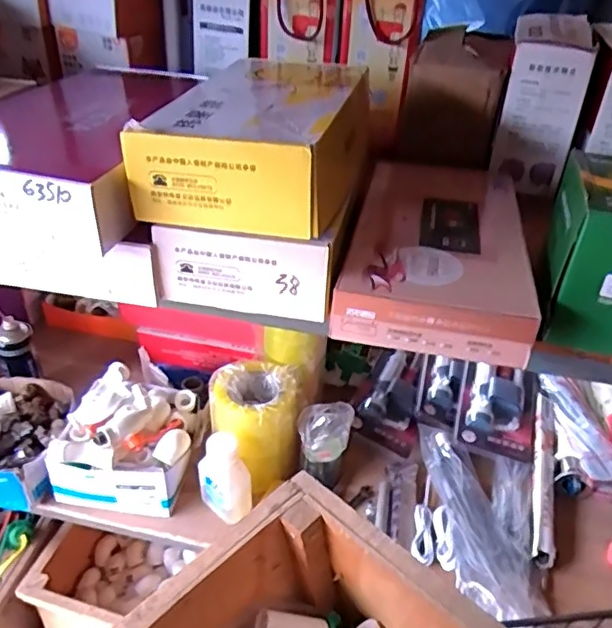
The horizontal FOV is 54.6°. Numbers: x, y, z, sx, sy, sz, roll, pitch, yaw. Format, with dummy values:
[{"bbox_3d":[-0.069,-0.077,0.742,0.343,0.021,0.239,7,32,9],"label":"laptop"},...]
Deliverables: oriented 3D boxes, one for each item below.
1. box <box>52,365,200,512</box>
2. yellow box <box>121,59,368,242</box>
[{"bbox_3d":[-0.281,0.197,0.978,0.207,0.126,0.204,7,37,7],"label":"box"},{"bbox_3d":[-0.039,-0.180,0.609,0.175,0.087,0.260,10,37,11],"label":"yellow box"}]

